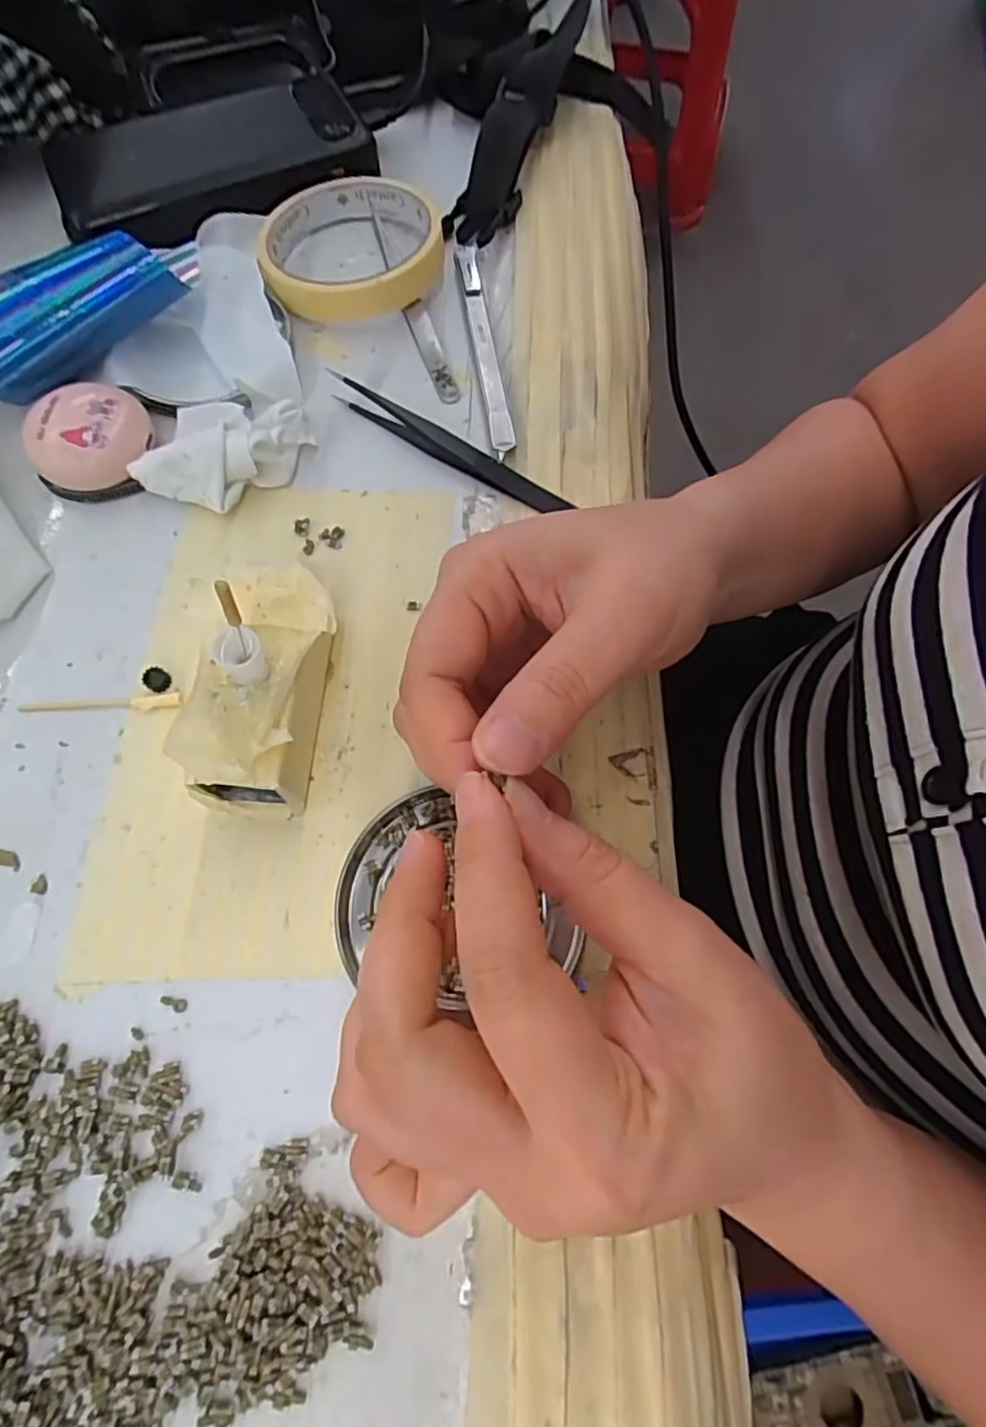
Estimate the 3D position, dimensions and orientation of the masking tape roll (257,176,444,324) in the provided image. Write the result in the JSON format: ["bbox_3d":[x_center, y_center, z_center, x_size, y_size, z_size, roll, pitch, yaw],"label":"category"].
[{"bbox_3d":[-0.069,-0.228,0.316,0.086,0.018,0.085,1,69,-1],"label":"masking tape roll"}]

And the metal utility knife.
[{"bbox_3d":[-0.005,-0.175,0.304,0.011,0.007,0.137,-8,70,-4],"label":"metal utility knife"}]

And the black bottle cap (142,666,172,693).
[{"bbox_3d":[-0.126,-0.013,0.244,0.010,0.006,0.010,1,69,-1],"label":"black bottle cap"}]

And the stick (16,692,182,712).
[{"bbox_3d":[-0.146,-0.003,0.241,0.059,0.004,0.006,-4,69,-3],"label":"stick"}]

